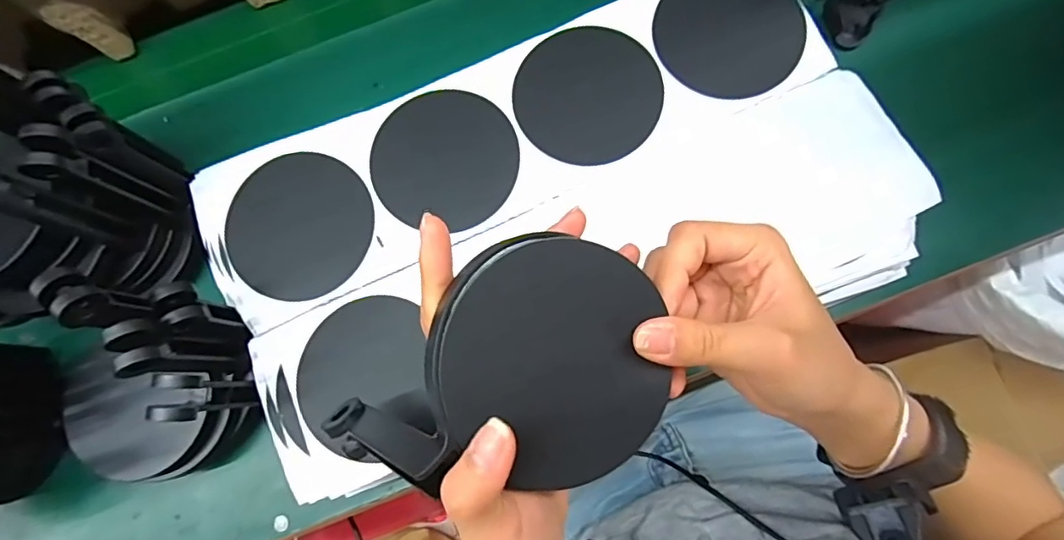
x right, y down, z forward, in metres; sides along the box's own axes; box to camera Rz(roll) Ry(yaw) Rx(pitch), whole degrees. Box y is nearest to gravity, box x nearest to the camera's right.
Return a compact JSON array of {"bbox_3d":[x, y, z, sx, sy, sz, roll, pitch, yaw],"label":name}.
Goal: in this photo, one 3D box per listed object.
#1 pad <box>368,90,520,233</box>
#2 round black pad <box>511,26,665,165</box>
[{"bbox_3d":[-0.056,-0.072,0.346,0.092,0.009,0.087,0,74,0],"label":"pad"},{"bbox_3d":[0.036,-0.114,0.349,0.094,0.004,0.089,-1,78,5],"label":"round black pad"}]

